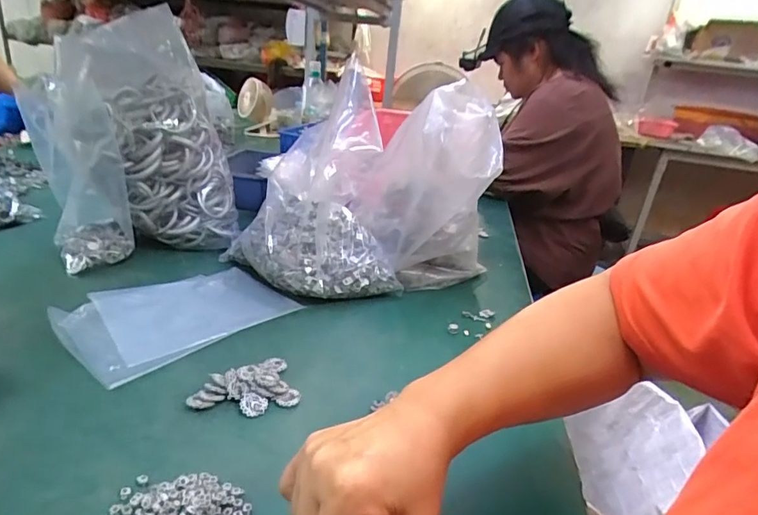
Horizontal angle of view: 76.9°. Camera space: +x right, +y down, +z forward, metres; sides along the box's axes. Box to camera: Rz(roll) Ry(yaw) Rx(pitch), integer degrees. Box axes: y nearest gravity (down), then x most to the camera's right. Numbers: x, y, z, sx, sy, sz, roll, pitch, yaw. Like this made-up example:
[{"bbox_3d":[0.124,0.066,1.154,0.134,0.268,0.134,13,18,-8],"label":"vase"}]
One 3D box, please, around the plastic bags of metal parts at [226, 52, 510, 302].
[{"bbox_3d":[-0.019,-0.084,0.651,0.341,0.254,0.175,4,22,-2],"label":"plastic bags of metal parts"}]

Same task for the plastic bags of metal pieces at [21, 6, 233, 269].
[{"bbox_3d":[-0.348,-0.157,0.703,0.259,0.280,0.171,-9,26,-31],"label":"plastic bags of metal pieces"}]

